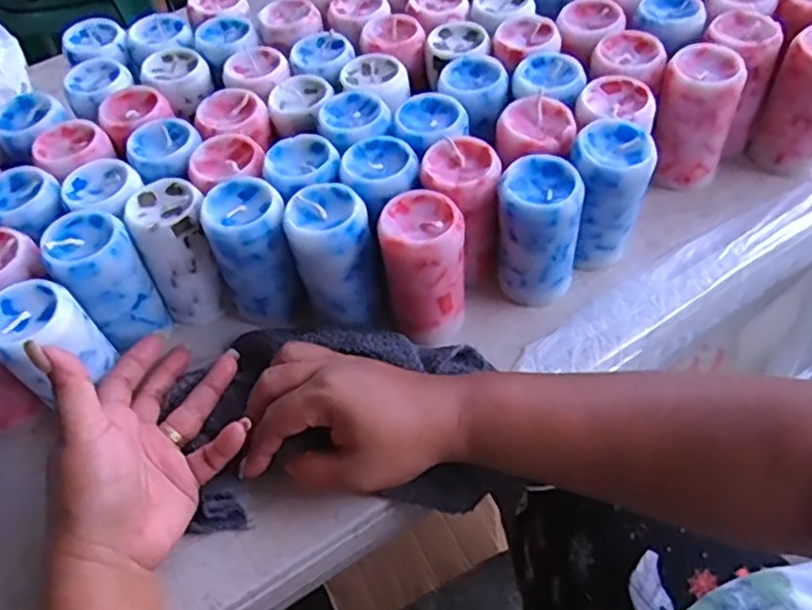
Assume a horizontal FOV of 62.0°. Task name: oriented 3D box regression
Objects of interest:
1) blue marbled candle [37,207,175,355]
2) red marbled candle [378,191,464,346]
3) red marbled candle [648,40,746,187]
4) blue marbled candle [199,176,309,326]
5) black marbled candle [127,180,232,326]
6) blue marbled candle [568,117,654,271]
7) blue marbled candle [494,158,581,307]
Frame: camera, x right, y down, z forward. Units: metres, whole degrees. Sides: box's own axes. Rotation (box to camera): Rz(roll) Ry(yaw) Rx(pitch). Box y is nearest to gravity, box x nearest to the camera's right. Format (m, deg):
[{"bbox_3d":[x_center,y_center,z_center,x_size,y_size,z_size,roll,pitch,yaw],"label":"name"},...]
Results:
[{"bbox_3d":[-0.190,-0.015,0.437,0.048,0.087,0.051,-36,60,-19],"label":"blue marbled candle"},{"bbox_3d":[0.012,-0.023,0.425,0.048,0.083,0.052,0,55,5],"label":"red marbled candle"},{"bbox_3d":[0.210,-0.137,0.495,0.054,0.091,0.047,21,59,18],"label":"red marbled candle"},{"bbox_3d":[-0.098,-0.034,0.444,0.047,0.089,0.051,-14,55,-5],"label":"blue marbled candle"},{"bbox_3d":[-0.149,-0.036,0.452,0.046,0.083,0.052,-17,55,-7],"label":"black marbled candle"},{"bbox_3d":[0.130,-0.070,0.448,0.050,0.093,0.049,-5,55,1],"label":"blue marbled candle"},{"bbox_3d":[0.085,-0.046,0.439,0.049,0.089,0.048,11,56,12],"label":"blue marbled candle"}]

